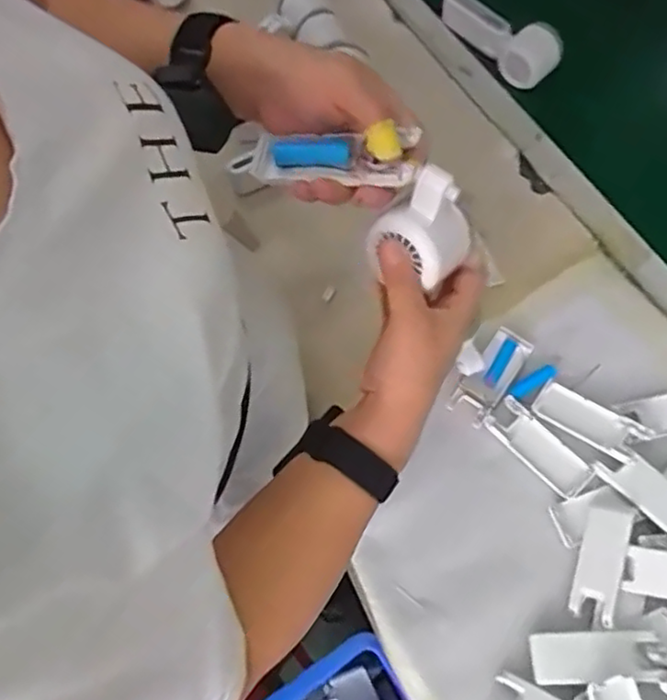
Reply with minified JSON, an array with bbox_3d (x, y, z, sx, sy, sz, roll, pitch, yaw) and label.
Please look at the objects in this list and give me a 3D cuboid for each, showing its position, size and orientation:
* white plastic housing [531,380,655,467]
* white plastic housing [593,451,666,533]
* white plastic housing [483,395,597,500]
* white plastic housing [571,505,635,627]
[{"bbox_3d":[0.248,0.069,0.628,0.102,0.017,0.041,33,72,14],"label":"white plastic housing"},{"bbox_3d":[0.289,0.130,0.590,0.040,0.009,0.098,-42,59,-15],"label":"white plastic housing"},{"bbox_3d":[0.199,0.095,0.628,0.041,0.009,0.104,-41,72,-15],"label":"white plastic housing"},{"bbox_3d":[0.238,0.189,0.576,0.038,0.005,0.098,10,67,29],"label":"white plastic housing"}]

